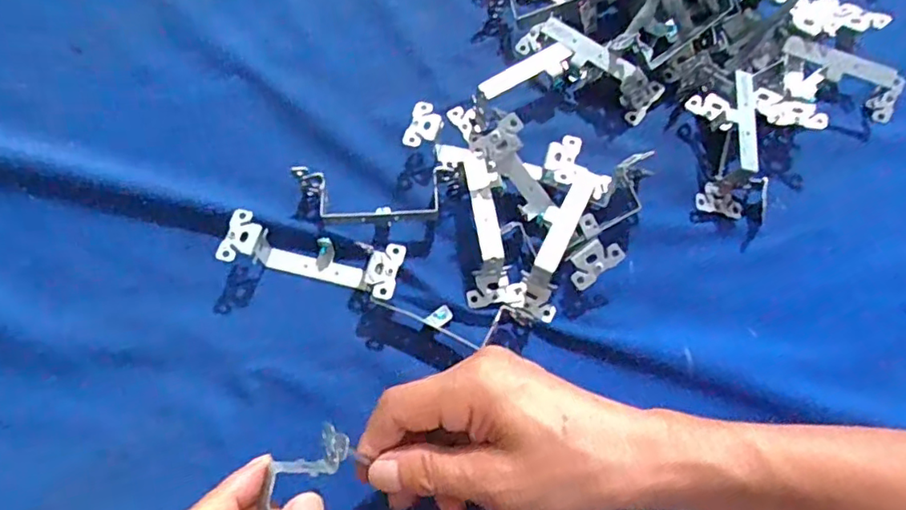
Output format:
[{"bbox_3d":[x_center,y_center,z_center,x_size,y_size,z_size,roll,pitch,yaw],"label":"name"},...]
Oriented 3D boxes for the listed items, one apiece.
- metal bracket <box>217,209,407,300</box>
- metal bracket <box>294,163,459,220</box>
[{"bbox_3d":[-0.081,0.004,0.349,0.104,0.029,0.031,13,68,6],"label":"metal bracket"},{"bbox_3d":[-0.046,-0.037,0.366,0.102,0.027,0.033,-3,67,-1],"label":"metal bracket"}]

